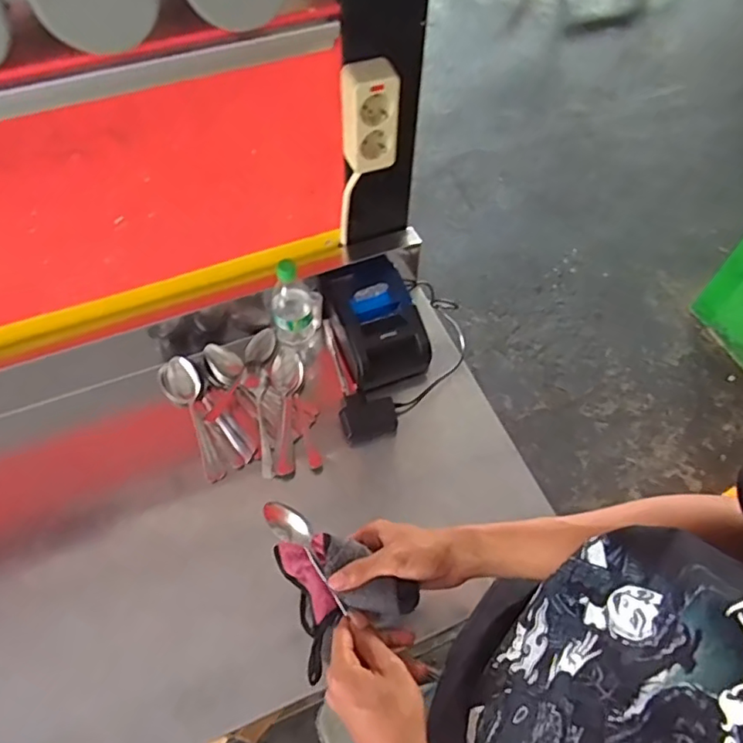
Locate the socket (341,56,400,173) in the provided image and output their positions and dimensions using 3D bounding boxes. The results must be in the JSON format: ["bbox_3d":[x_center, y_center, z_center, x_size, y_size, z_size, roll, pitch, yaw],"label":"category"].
[{"bbox_3d":[-0.003,-0.289,0.643,0.055,0.112,0.044,-21,61,-14],"label":"socket"}]

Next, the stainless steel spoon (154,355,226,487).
[{"bbox_3d":[-0.237,0.066,0.761,0.052,0.031,0.174,-23,76,-15],"label":"stainless steel spoon"}]

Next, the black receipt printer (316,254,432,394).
[{"bbox_3d":[0.004,-0.078,0.808,0.108,0.078,0.178,-22,62,-14],"label":"black receipt printer"}]

